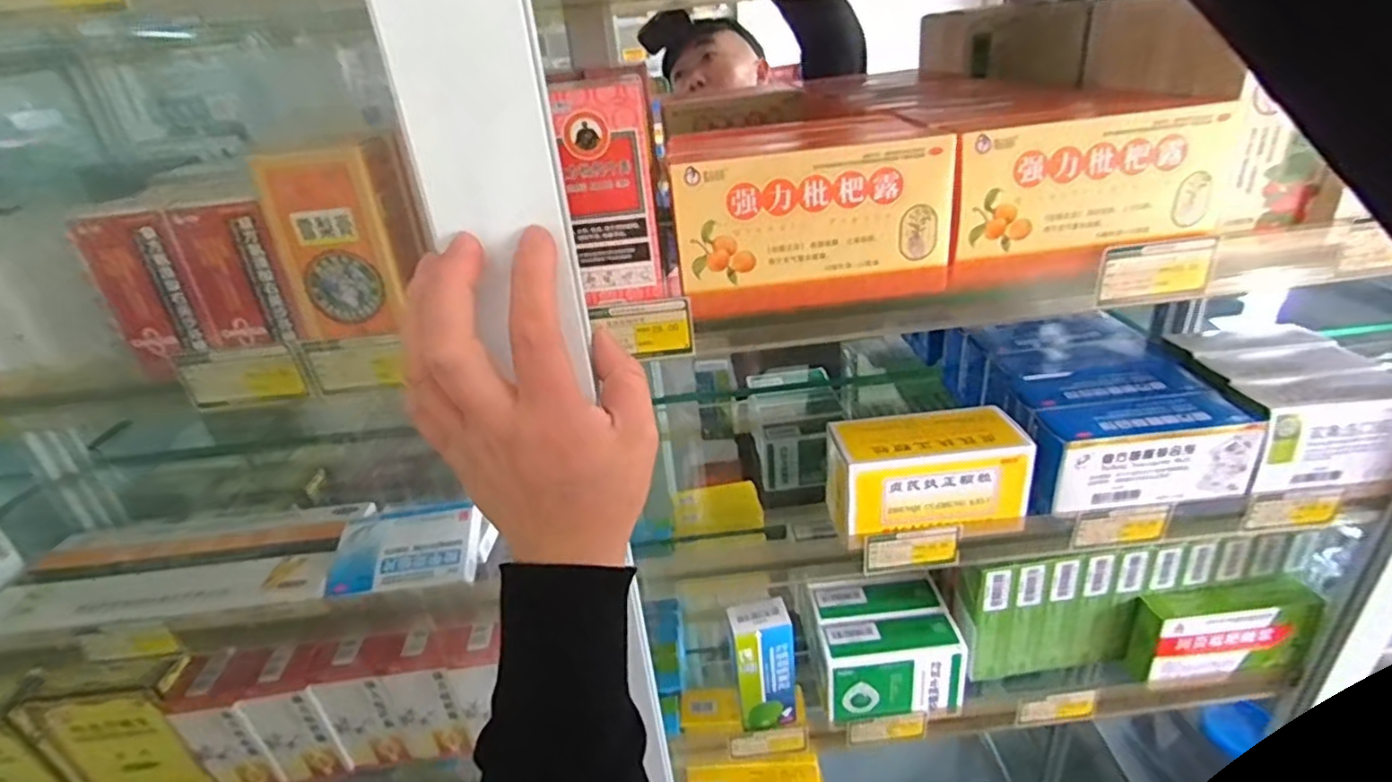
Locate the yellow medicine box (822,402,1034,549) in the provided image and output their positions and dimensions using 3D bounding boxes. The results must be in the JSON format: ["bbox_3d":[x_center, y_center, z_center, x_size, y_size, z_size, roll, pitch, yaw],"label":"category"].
[{"bbox_3d":[0.178,0.061,0.512,0.143,0.066,0.071,-7,29,-1],"label":"yellow medicine box"}]

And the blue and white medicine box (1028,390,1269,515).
[{"bbox_3d":[0.331,0.045,0.502,0.157,0.067,0.054,-6,29,0],"label":"blue and white medicine box"}]

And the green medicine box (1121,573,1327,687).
[{"bbox_3d":[0.471,0.217,0.595,0.148,0.086,0.040,-6,29,-1],"label":"green medicine box"}]

